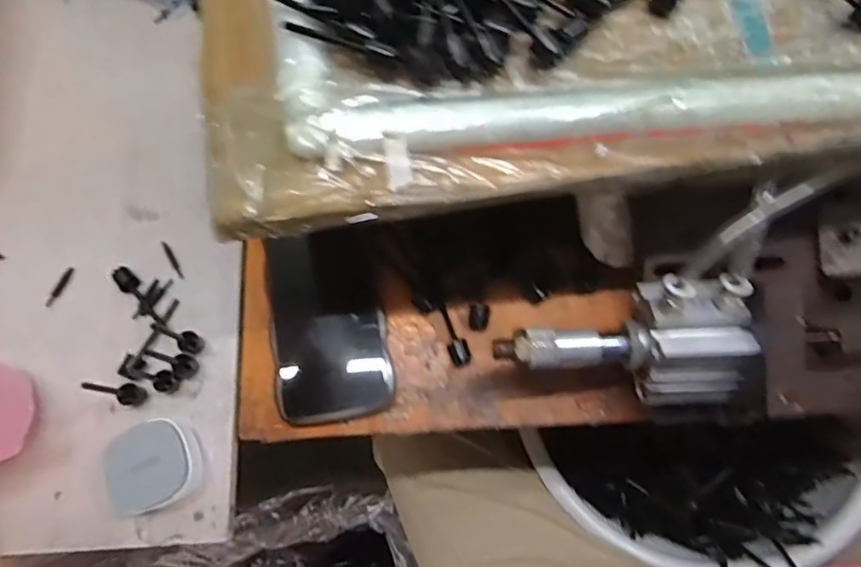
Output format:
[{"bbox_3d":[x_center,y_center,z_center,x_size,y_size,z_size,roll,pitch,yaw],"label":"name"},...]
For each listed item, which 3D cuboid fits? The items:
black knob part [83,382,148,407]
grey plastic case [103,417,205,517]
[{"bbox_3d":[-0.209,0.073,0.388,0.020,0.043,0.015,8,74,5],"label":"black knob part"},{"bbox_3d":[-0.179,0.120,0.379,0.053,0.031,0.053,-26,74,-5],"label":"grey plastic case"}]

